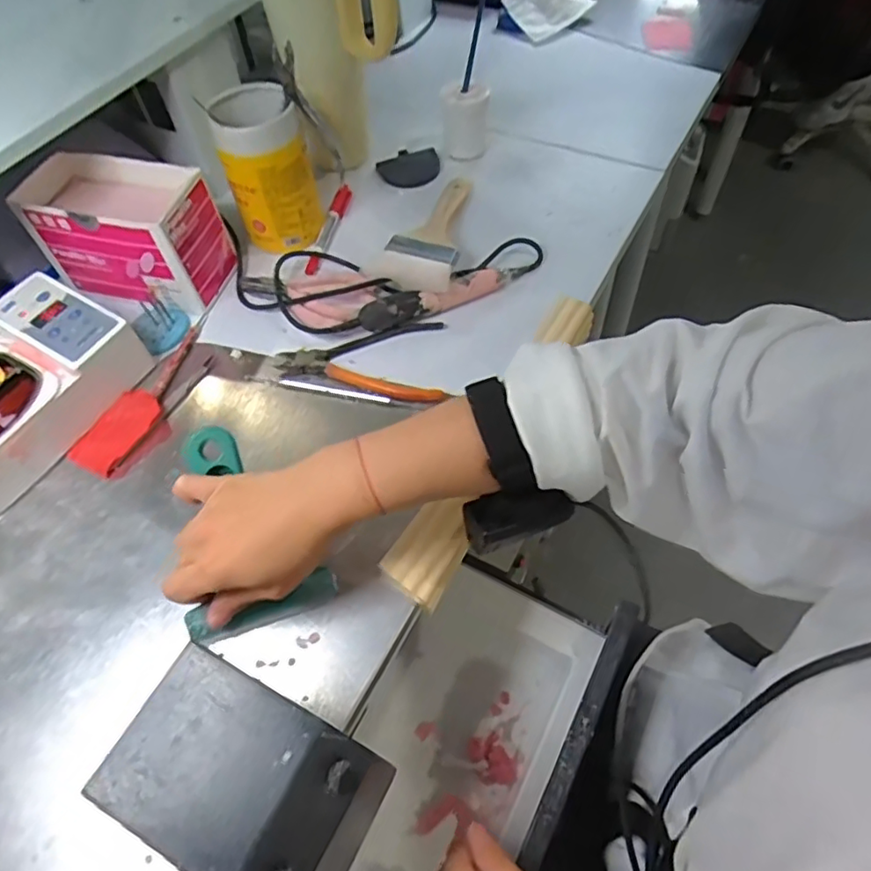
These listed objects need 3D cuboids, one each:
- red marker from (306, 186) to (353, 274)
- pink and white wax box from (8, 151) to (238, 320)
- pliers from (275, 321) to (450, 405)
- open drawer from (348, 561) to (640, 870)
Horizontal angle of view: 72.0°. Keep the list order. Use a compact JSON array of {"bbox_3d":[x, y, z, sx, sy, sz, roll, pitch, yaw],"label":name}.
[{"bbox_3d":[-0.113,-0.222,0.632,0.015,0.015,0.134,6,58,8],"label":"red marker"},{"bbox_3d":[-0.291,-0.198,0.569,0.163,0.085,0.092,14,59,13],"label":"pink and white wax box"},{"bbox_3d":[-0.066,-0.057,0.531,0.149,0.014,0.085,-8,57,-1],"label":"pliers"},{"bbox_3d":[-0.020,0.314,0.448,0.188,0.097,0.457,26,63,20],"label":"open drawer"}]

